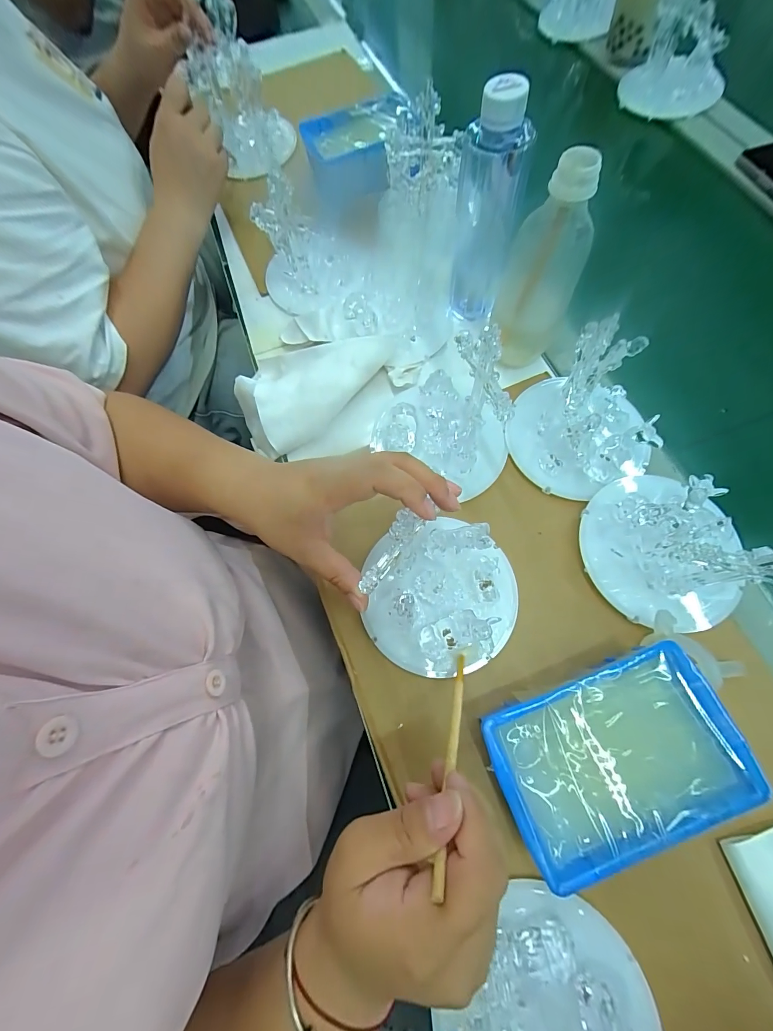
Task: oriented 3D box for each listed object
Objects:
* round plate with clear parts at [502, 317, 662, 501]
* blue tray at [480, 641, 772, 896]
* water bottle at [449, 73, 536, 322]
[{"bbox_3d":[0.187,-0.093,0.340,0.117,0.056,0.152,36,77,16],"label":"round plate with clear parts"},{"bbox_3d":[0.144,0.155,0.247,0.147,0.041,0.100,-22,70,-3],"label":"blue tray"},{"bbox_3d":[0.087,-0.257,0.339,0.053,0.175,0.051,12,72,9],"label":"water bottle"}]

